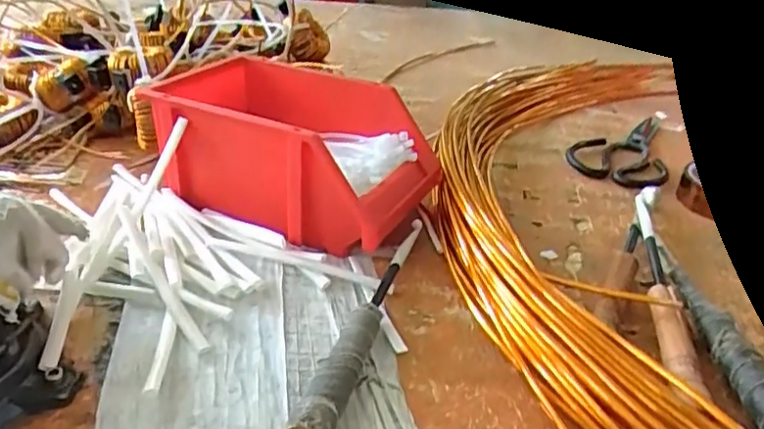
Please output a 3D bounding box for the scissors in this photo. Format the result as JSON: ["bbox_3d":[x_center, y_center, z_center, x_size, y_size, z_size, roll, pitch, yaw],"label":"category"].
[{"bbox_3d":[0.310,-0.085,0.764,0.113,0.012,0.221,20,35,26],"label":"scissors"}]

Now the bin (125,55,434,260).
[{"bbox_3d":[-0.080,-0.073,0.606,0.264,0.112,0.204,14,33,18],"label":"bin"}]

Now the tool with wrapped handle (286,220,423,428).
[{"bbox_3d":[-0.008,0.074,0.462,0.024,0.029,0.257,11,32,13],"label":"tool with wrapped handle"}]

